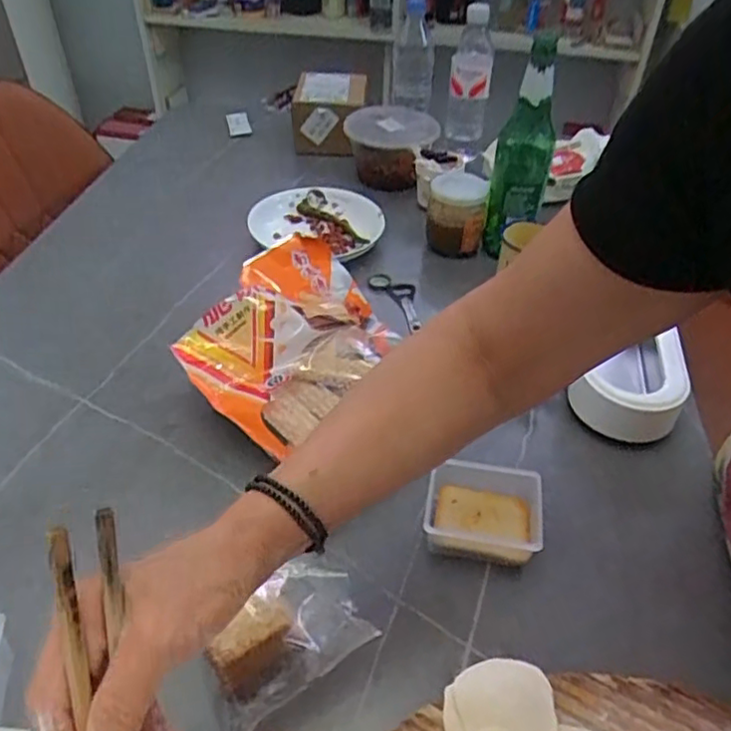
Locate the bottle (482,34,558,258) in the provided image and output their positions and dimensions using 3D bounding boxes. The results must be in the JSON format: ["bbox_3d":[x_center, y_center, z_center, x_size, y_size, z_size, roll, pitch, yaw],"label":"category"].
[{"bbox_3d":[0.193,-0.254,0.765,0.072,0.238,0.061,9,43,9],"label":"bottle"}]

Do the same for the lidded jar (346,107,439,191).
[{"bbox_3d":[0.036,-0.346,0.999,0.141,0.088,0.147,6,42,5],"label":"lidded jar"}]

